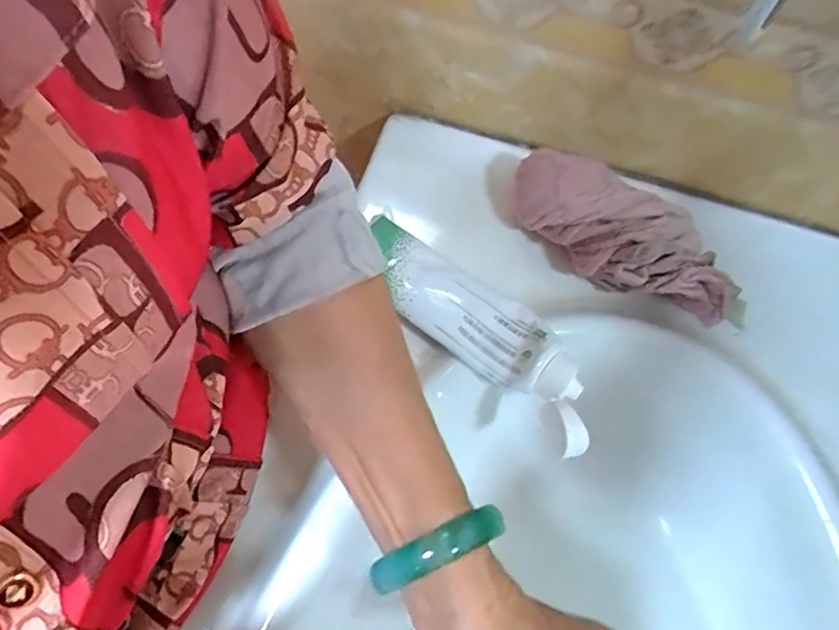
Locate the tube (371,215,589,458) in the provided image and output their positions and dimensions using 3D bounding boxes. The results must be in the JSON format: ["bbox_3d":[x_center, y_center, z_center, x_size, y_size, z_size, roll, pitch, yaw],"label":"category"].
[{"bbox_3d":[0.040,0.006,0.370,0.059,0.041,0.184,-42,74,-17],"label":"tube"}]

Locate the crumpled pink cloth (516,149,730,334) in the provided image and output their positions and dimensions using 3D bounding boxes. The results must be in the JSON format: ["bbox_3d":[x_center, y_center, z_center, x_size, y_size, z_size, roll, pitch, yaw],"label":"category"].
[{"bbox_3d":[0.136,-0.050,0.394,0.167,0.056,0.056,32,70,12],"label":"crumpled pink cloth"}]

